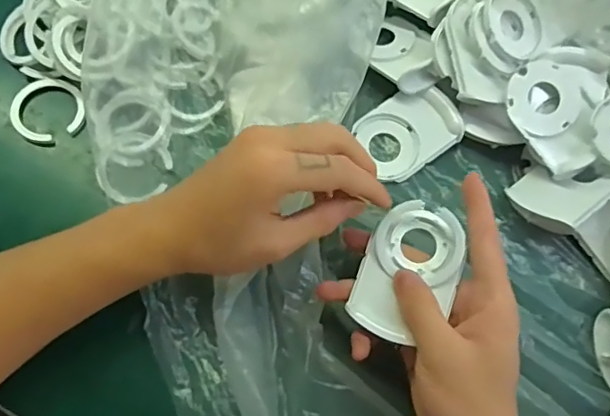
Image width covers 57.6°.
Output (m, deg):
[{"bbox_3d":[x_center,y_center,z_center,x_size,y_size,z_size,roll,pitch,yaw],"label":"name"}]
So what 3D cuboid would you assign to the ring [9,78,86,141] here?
[{"bbox_3d":[-0.185,-0.072,0.400,0.048,0.009,0.048,2,69,-5],"label":"ring"}]

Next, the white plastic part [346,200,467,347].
[{"bbox_3d":[0.061,0.037,0.324,0.053,0.017,0.080,22,76,5],"label":"white plastic part"}]

